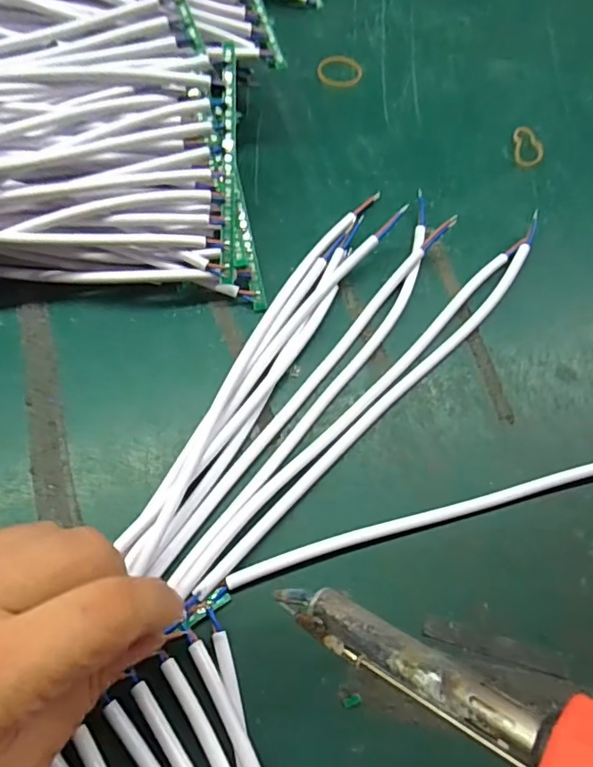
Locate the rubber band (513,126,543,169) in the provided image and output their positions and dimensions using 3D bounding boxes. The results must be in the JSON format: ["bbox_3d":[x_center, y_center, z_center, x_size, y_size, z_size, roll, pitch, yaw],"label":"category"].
[{"bbox_3d":[0.164,-0.168,0.374,0.019,0.004,0.039,7,63,0],"label":"rubber band"}]

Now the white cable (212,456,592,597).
[{"bbox_3d":[0.109,0.056,0.263,0.294,0.009,0.020,-11,65,-9],"label":"white cable"}]

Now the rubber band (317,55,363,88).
[{"bbox_3d":[0.033,-0.236,0.401,0.033,0.004,0.034,2,63,-3],"label":"rubber band"}]

